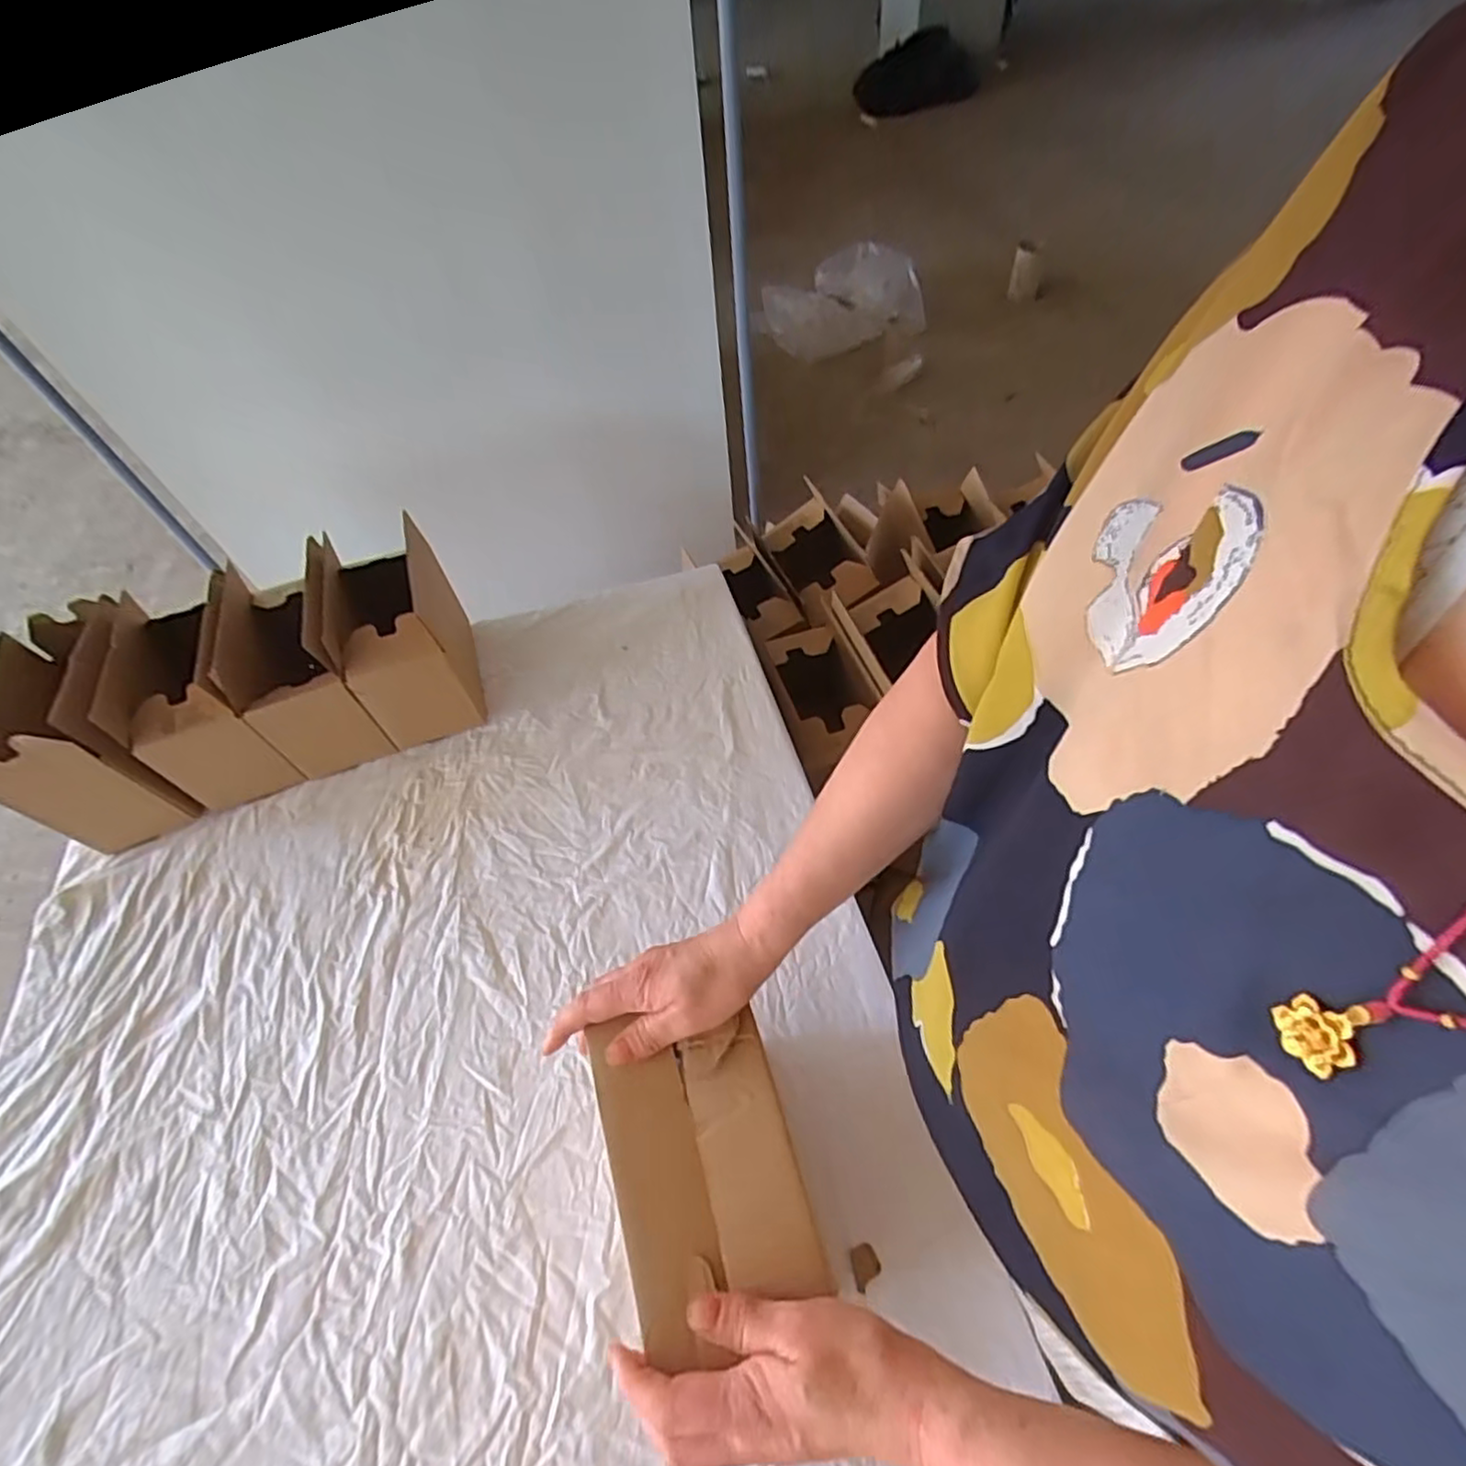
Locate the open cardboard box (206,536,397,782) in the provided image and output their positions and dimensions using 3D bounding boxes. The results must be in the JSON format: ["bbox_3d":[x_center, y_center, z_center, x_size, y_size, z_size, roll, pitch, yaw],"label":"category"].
[{"bbox_3d":[-0.493,-0.079,0.810,0.119,0.181,0.200,-22,55,-11],"label":"open cardboard box"}]

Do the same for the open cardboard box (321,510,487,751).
[{"bbox_3d":[-0.391,-0.113,0.834,0.117,0.169,0.212,-21,54,-10],"label":"open cardboard box"}]

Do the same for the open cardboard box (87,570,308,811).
[{"bbox_3d":[-0.593,-0.044,0.789,0.121,0.183,0.199,-21,54,-10],"label":"open cardboard box"}]

